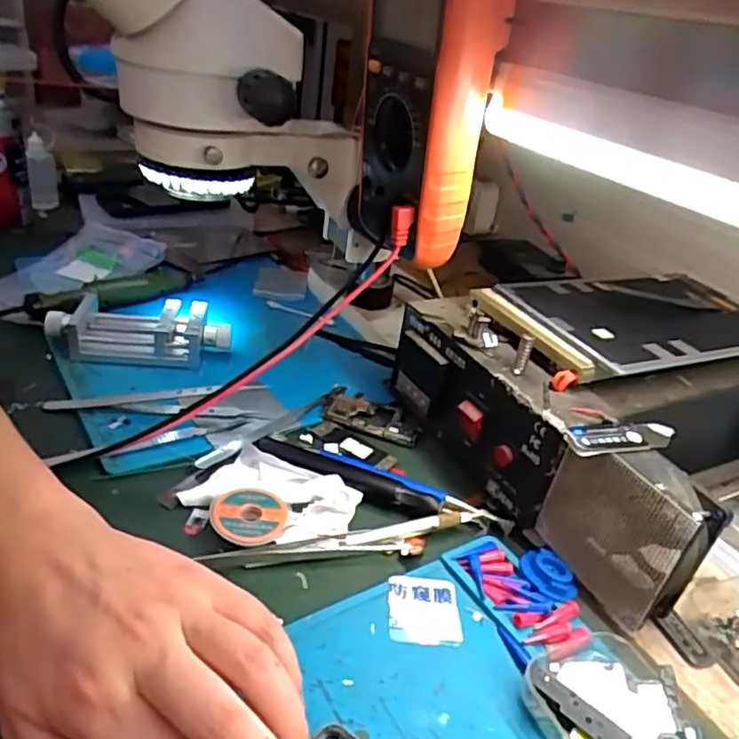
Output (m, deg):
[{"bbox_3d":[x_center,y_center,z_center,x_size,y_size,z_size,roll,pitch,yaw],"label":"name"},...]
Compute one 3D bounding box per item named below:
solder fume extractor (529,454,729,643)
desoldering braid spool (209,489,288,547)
[{"bbox_3d":[0.137,0.083,0.342,0.032,0.079,0.079,-10,35,-28],"label":"solder fume extractor"},{"bbox_3d":[-0.069,0.085,0.364,0.043,0.011,0.038,0,31,-13],"label":"desoldering braid spool"}]

